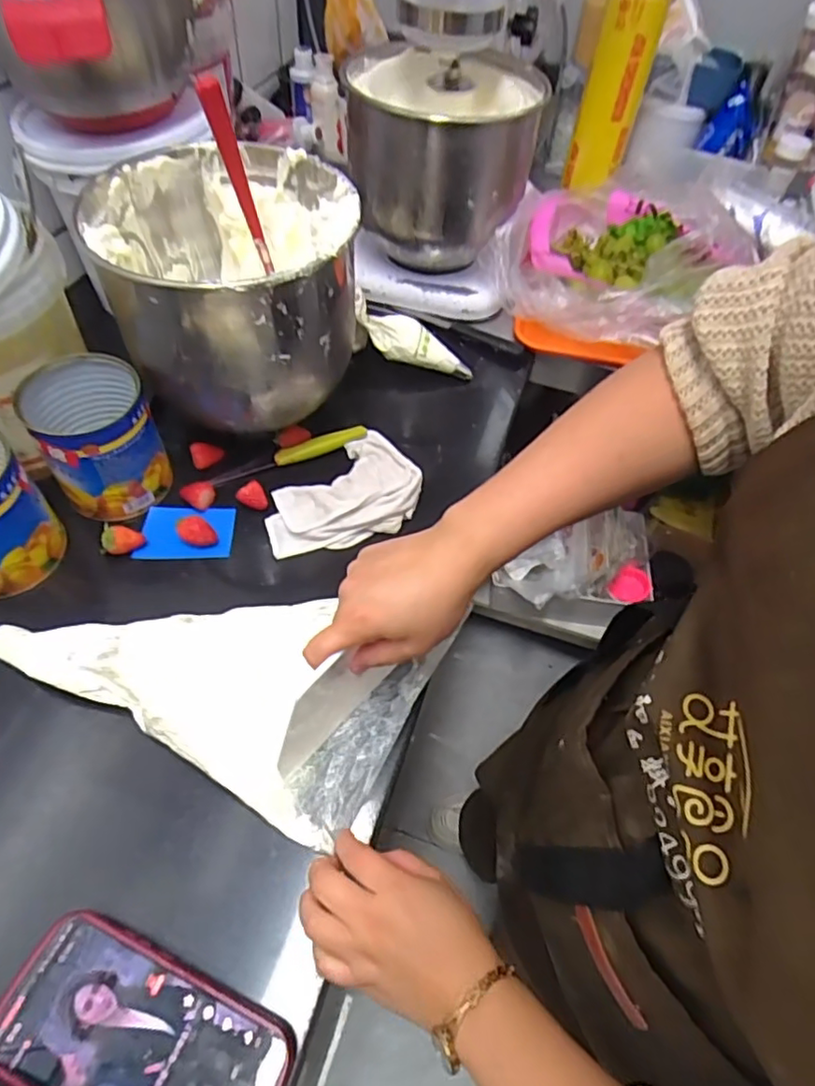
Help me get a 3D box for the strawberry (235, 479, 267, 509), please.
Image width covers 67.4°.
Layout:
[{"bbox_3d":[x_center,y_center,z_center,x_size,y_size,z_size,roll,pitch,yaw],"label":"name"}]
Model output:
[{"bbox_3d":[-0.151,-0.045,0.591,0.027,0.018,0.022,-17,57,-16],"label":"strawberry"}]

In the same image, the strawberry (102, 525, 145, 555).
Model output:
[{"bbox_3d":[-0.259,-0.004,0.552,0.036,0.017,0.021,-7,55,-9],"label":"strawberry"}]

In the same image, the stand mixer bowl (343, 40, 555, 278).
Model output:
[{"bbox_3d":[0.036,-0.458,0.737,0.217,0.177,0.197,11,54,3],"label":"stand mixer bowl"}]

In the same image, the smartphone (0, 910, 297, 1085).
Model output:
[{"bbox_3d":[-0.153,0.288,0.351,0.166,0.019,0.083,21,55,10],"label":"smartphone"}]

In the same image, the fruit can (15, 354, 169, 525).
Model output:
[{"bbox_3d":[-0.280,-0.095,0.557,0.095,0.111,0.095,2,54,-3],"label":"fruit can"}]

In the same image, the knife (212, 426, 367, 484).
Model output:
[{"bbox_3d":[-0.121,-0.093,0.636,0.165,0.020,0.018,-17,57,-16],"label":"knife"}]

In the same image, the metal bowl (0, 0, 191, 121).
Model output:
[{"bbox_3d":[-0.303,-0.492,0.584,0.184,0.100,0.263,-8,55,-10],"label":"metal bowl"}]

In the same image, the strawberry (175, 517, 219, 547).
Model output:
[{"bbox_3d":[-0.194,-0.011,0.565,0.036,0.019,0.021,6,54,0],"label":"strawberry"}]

